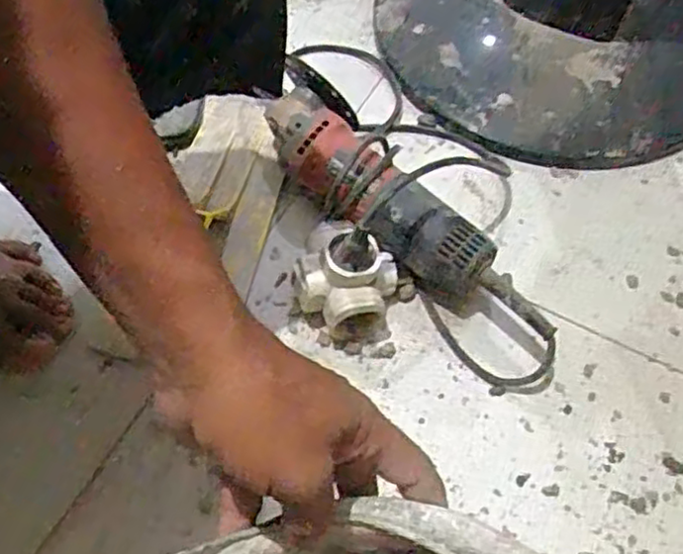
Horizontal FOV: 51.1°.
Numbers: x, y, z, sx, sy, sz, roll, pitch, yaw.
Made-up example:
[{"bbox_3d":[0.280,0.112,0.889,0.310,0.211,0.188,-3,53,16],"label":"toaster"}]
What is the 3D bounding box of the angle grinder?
[{"bbox_3d":[0.046,-0.044,0.601,0.078,0.081,0.315,-35,65,-20],"label":"angle grinder"}]

